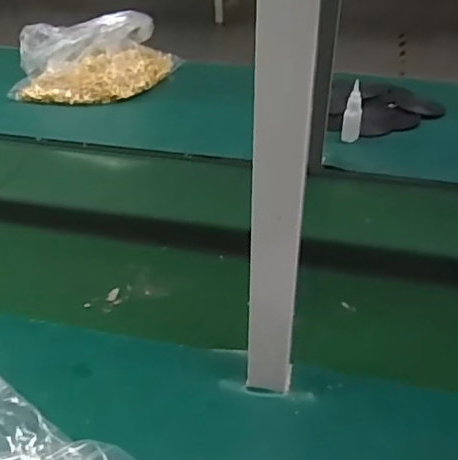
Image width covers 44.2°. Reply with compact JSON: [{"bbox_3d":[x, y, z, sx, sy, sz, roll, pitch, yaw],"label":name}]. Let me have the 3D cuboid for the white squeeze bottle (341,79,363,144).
[{"bbox_3d":[0.210,-0.198,0.953,0.029,0.104,0.027,8,38,11],"label":"white squeeze bottle"}]

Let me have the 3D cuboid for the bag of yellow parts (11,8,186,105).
[{"bbox_3d":[-0.268,-0.352,1.139,0.340,0.148,0.164,-9,38,-12],"label":"bag of yellow parts"}]

